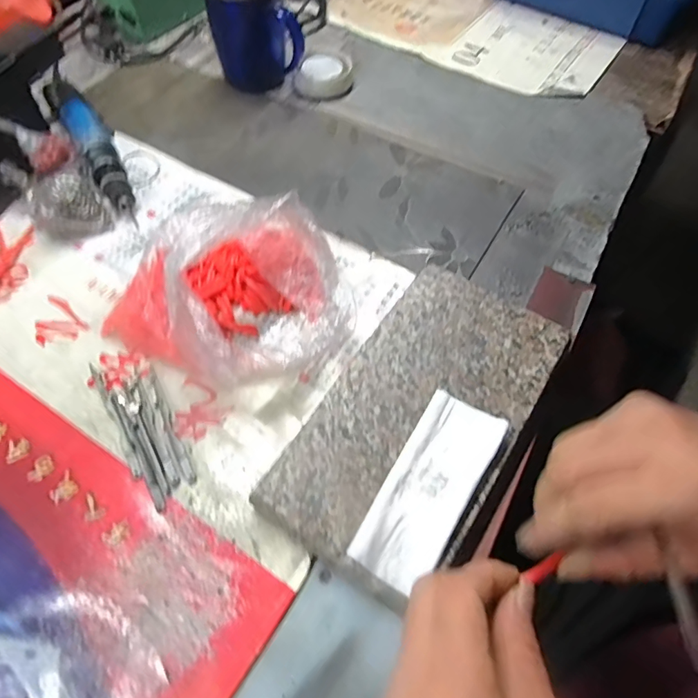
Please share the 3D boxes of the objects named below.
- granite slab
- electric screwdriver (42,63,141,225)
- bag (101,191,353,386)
[{"bbox_3d":[0.055,0.049,0.348,0.131,0.026,0.245,30,64,18],"label":"granite slab"},{"bbox_3d":[-0.284,-0.232,0.510,0.043,0.042,0.258,-32,63,-17],"label":"electric screwdriver"},{"bbox_3d":[-0.091,-0.048,0.369,0.190,0.093,0.166,-36,64,-18],"label":"bag"}]

